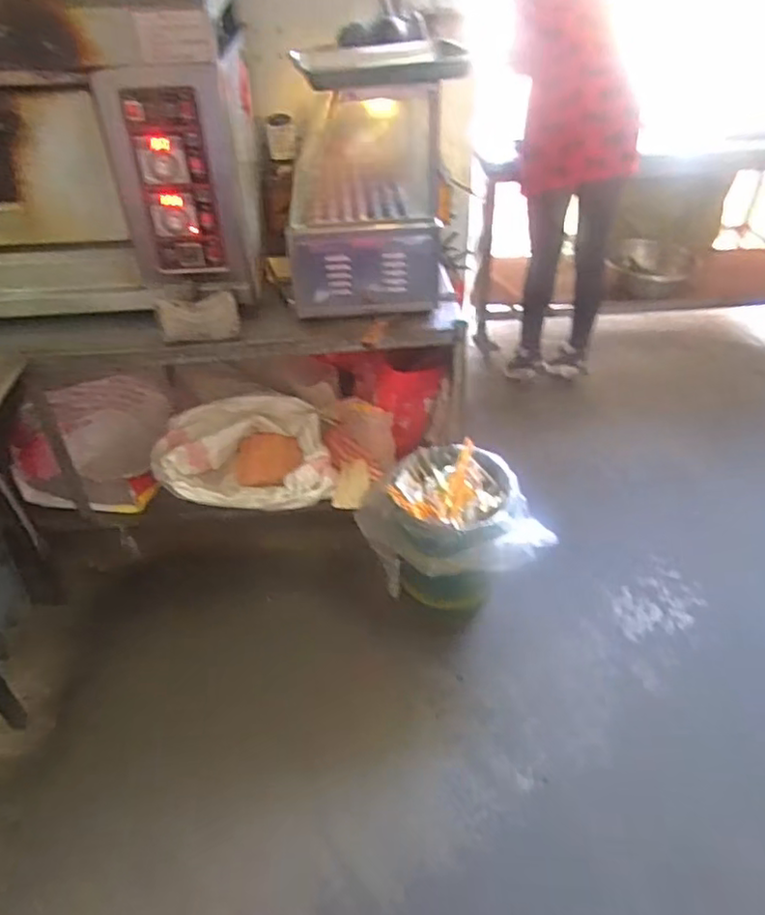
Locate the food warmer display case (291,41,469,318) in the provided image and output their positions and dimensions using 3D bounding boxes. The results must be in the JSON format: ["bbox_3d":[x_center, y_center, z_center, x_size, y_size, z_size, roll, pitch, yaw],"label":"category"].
[{"bbox_3d":[-0.025,-0.692,1.539,0.367,0.495,0.521,-2,40,-1],"label":"food warmer display case"}]

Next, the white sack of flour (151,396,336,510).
[{"bbox_3d":[-0.388,0.003,1.793,0.473,0.213,0.337,-8,40,-8],"label":"white sack of flour"}]

